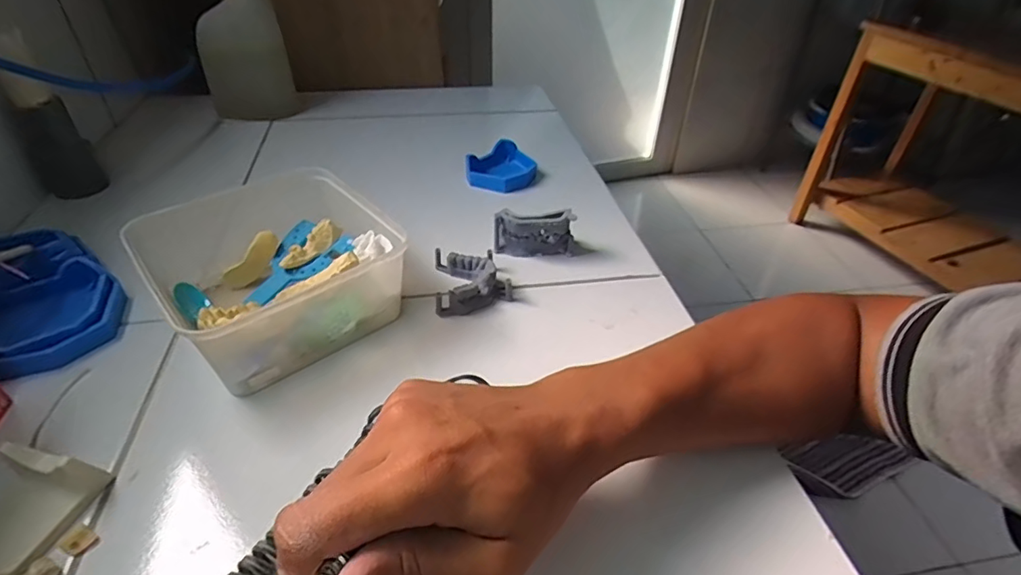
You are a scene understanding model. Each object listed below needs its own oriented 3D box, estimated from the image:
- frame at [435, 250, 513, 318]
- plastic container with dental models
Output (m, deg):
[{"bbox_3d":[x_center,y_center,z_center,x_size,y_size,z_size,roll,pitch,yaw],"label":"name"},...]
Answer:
[{"bbox_3d":[-0.032,-0.007,0.453,0.062,0.026,0.070,-4,40,-8],"label":"frame"},{"bbox_3d":[-0.186,-0.016,0.420,0.160,0.069,0.174,-26,47,-30],"label":"plastic container with dental models"}]

